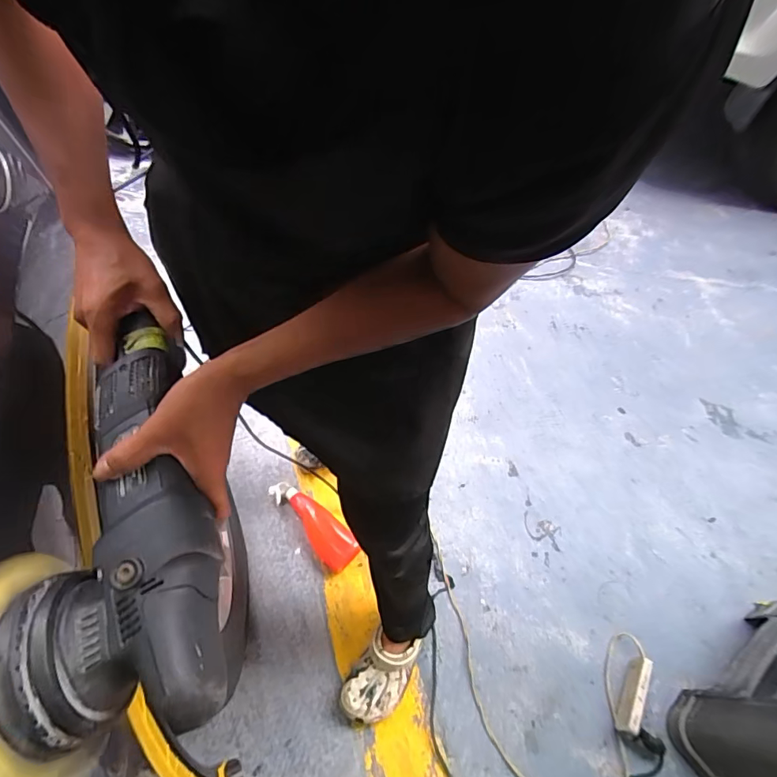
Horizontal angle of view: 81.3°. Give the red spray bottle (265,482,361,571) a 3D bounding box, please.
[{"bbox_3d":[-0.204,0.367,1.258,0.100,0.056,0.290,-37,65,-24],"label":"red spray bottle"}]

